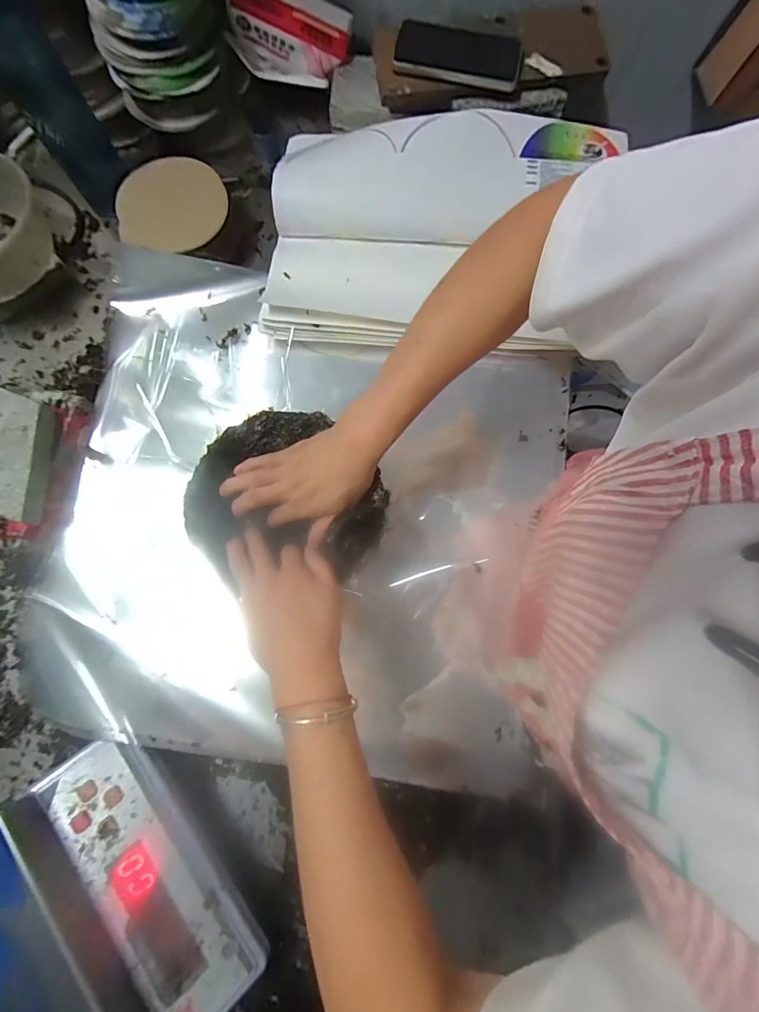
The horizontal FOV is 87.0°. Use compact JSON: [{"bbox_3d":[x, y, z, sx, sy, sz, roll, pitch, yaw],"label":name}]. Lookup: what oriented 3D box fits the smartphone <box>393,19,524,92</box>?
[{"bbox_3d":[0.104,-0.592,0.523,0.164,0.014,0.082,9,81,0],"label":"smartphone"}]

